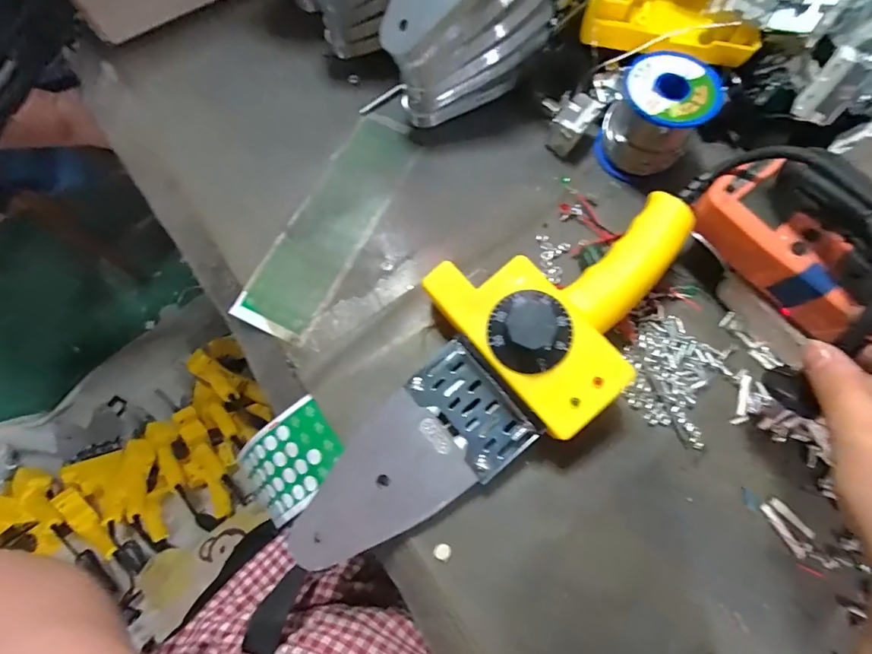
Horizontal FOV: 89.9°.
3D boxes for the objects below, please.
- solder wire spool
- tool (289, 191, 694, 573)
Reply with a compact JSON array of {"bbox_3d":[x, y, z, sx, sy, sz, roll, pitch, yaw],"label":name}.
[{"bbox_3d":[0.163,-0.155,0.328,0.064,0.064,0.059,31,75,9],"label":"solder wire spool"},{"bbox_3d":[0.033,0.025,0.271,0.296,0.051,0.114,-30,75,-9],"label":"tool"}]

